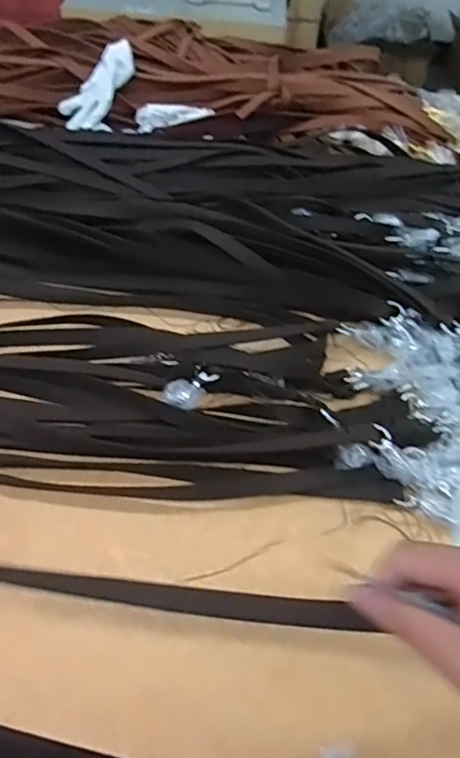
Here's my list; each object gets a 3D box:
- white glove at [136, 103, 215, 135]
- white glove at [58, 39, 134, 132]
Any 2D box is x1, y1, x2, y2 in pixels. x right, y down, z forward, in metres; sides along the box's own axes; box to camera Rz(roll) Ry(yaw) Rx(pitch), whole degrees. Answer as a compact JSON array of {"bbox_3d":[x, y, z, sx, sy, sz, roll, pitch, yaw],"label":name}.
[{"bbox_3d":[-0.086,-0.375,0.810,0.107,0.015,0.063,-18,51,-20],"label":"white glove"},{"bbox_3d":[-0.179,-0.425,0.823,0.076,0.031,0.161,25,80,18],"label":"white glove"}]

